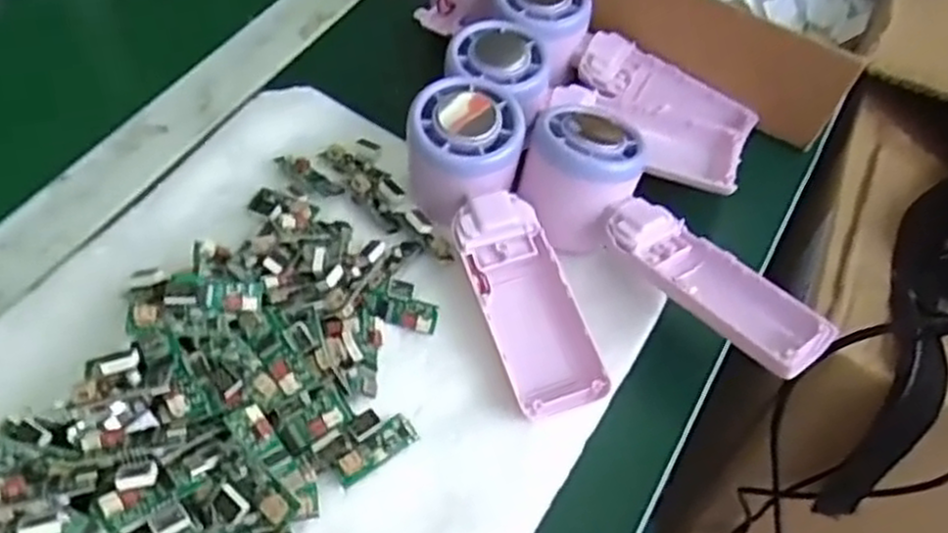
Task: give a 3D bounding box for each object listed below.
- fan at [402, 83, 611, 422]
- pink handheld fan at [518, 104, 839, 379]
[{"bbox_3d":[0.013,-0.009,0.374,0.051,0.041,0.163,-18,77,-15],"label":"fan"},{"bbox_3d":[0.087,-0.012,0.359,0.056,0.040,0.160,-30,64,-23],"label":"pink handheld fan"}]

